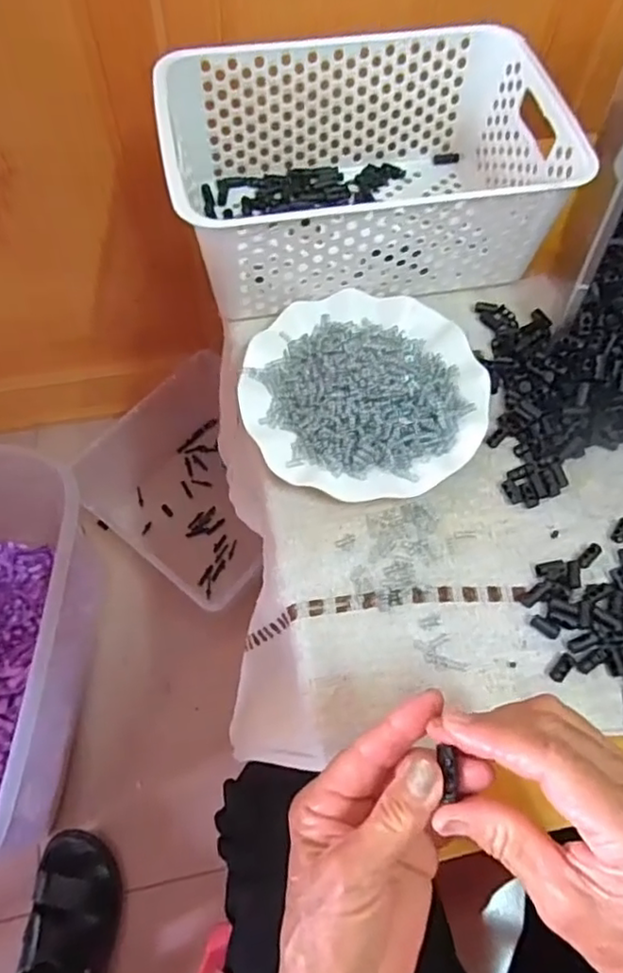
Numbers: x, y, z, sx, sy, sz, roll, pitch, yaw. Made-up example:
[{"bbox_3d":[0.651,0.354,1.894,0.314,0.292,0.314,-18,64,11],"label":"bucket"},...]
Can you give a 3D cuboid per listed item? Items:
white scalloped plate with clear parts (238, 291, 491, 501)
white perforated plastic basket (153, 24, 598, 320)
[{"bbox_3d":[0.040,-0.079,0.472,0.178,0.051,0.177,1,63,-2],"label":"white scalloped plate with clear parts"},{"bbox_3d":[0.040,-0.263,0.529,0.303,0.113,0.200,-9,64,-7],"label":"white perforated plastic basket"}]

